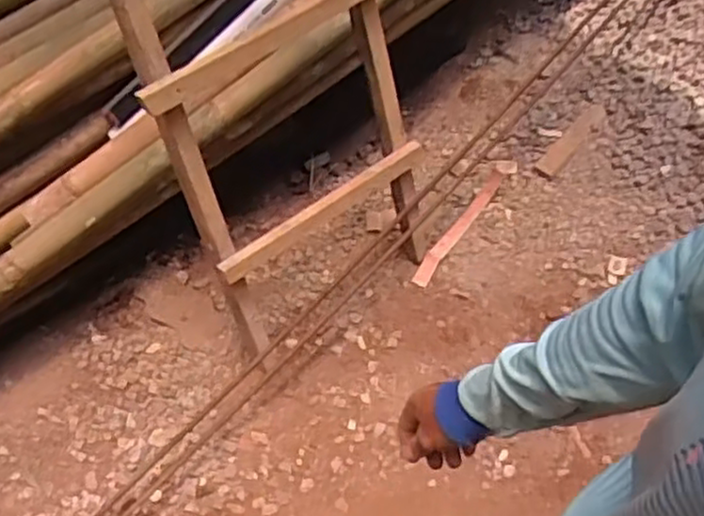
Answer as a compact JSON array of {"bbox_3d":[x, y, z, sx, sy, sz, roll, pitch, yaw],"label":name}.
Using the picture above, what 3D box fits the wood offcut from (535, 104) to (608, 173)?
[{"bbox_3d":[0.478,-0.256,1.595,0.192,0.028,0.041,-48,61,-3],"label":"wood offcut"}]

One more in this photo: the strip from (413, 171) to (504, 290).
[{"bbox_3d":[0.229,-0.066,1.592,0.037,0.009,0.304,36,89,1],"label":"strip"}]

